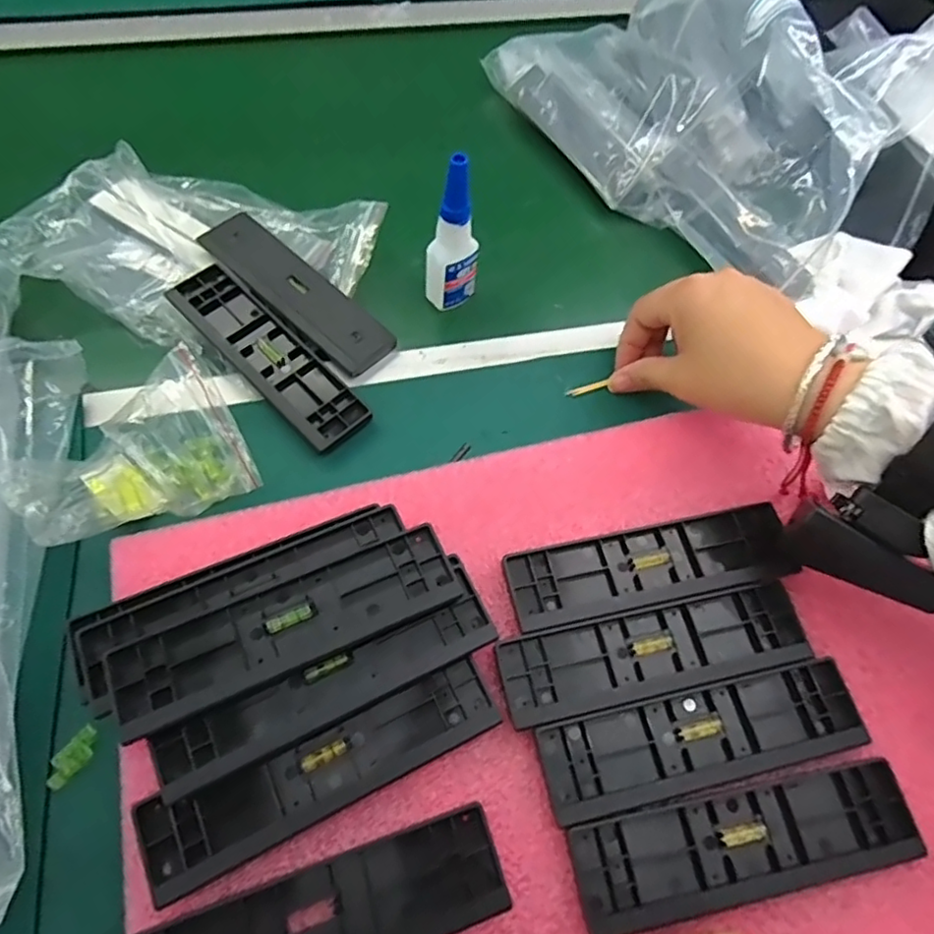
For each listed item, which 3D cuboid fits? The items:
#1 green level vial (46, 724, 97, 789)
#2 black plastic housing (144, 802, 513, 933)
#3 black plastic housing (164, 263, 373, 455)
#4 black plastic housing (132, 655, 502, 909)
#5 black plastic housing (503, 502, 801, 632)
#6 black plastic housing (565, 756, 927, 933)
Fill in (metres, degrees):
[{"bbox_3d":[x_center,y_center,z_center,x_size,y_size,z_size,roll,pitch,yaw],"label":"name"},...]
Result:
[{"bbox_3d":[-0.187,0.137,0.297,0.012,0.007,0.027,34,65,13],"label":"green level vial"},{"bbox_3d":[-0.061,0.189,0.256,0.156,0.013,0.043,-16,65,-12],"label":"black plastic housing"},{"bbox_3d":[-0.128,-0.074,0.401,0.043,0.006,0.158,-41,72,-21],"label":"black plastic housing"},{"bbox_3d":[-0.062,0.136,0.282,0.158,0.006,0.036,-22,66,-15],"label":"black plastic housing"},{"bbox_3d":[0.100,0.052,0.338,0.156,0.008,0.041,-10,64,-9],"label":"black plastic housing"},{"bbox_3d":[0.127,0.171,0.284,0.159,0.008,0.044,-8,64,-8],"label":"black plastic housing"}]

